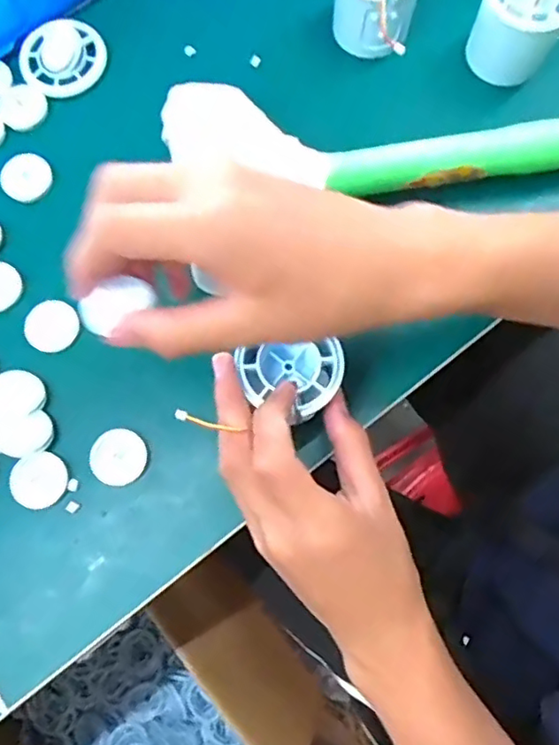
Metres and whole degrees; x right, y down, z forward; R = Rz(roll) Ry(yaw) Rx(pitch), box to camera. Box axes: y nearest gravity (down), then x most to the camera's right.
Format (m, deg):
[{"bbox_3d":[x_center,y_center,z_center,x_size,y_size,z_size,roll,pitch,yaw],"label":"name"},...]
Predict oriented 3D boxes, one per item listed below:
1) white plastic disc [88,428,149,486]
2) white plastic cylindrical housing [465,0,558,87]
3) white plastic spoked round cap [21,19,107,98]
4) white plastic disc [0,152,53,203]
[{"bbox_3d":[-0.092,0.049,0.344,0.030,0.010,0.031,0,77,2],"label":"white plastic disc"},{"bbox_3d":[0.151,-0.221,0.377,0.054,0.056,0.045,27,80,7],"label":"white plastic cylindrical housing"},{"bbox_3d":[-0.147,-0.213,0.400,0.052,0.013,0.055,0,77,2],"label":"white plastic spoked round cap"},{"bbox_3d":[-0.162,-0.125,0.383,0.031,0.007,0.028,-37,79,-6],"label":"white plastic disc"}]

